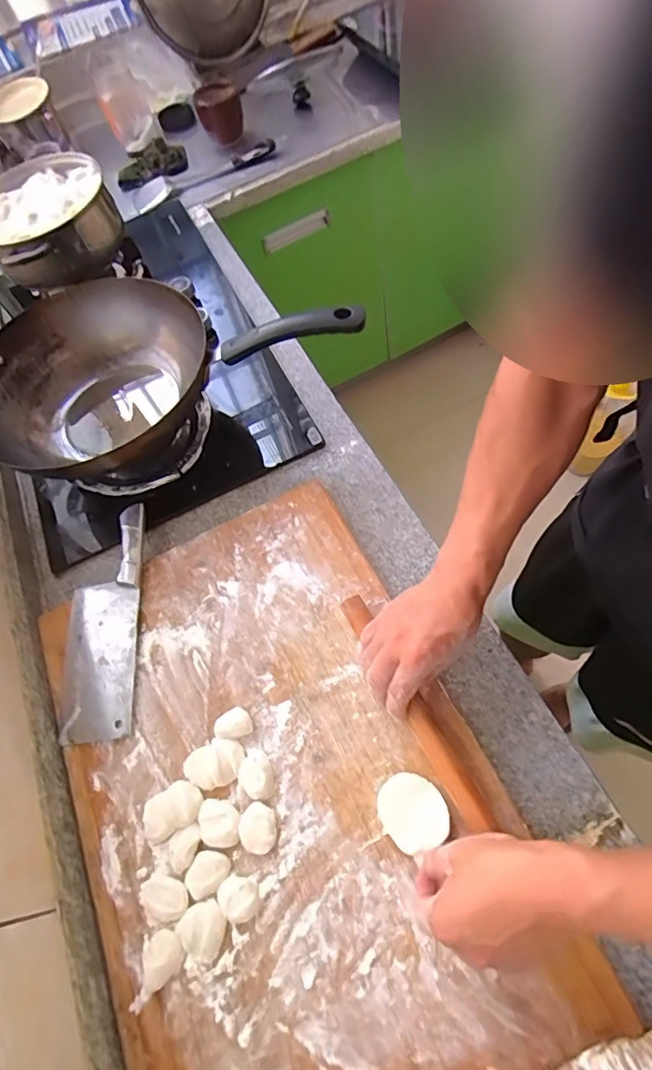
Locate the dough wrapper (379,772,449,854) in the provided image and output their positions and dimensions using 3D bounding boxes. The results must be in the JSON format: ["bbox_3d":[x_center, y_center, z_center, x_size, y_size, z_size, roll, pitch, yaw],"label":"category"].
[{"bbox_3d":[0.080,0.256,0.478,0.059,0.005,0.063,-24,51,-4],"label":"dough wrapper"}]

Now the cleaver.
[{"bbox_3d":[-0.269,0.099,0.619,0.091,0.030,0.283,-9,62,5],"label":"cleaver"}]

